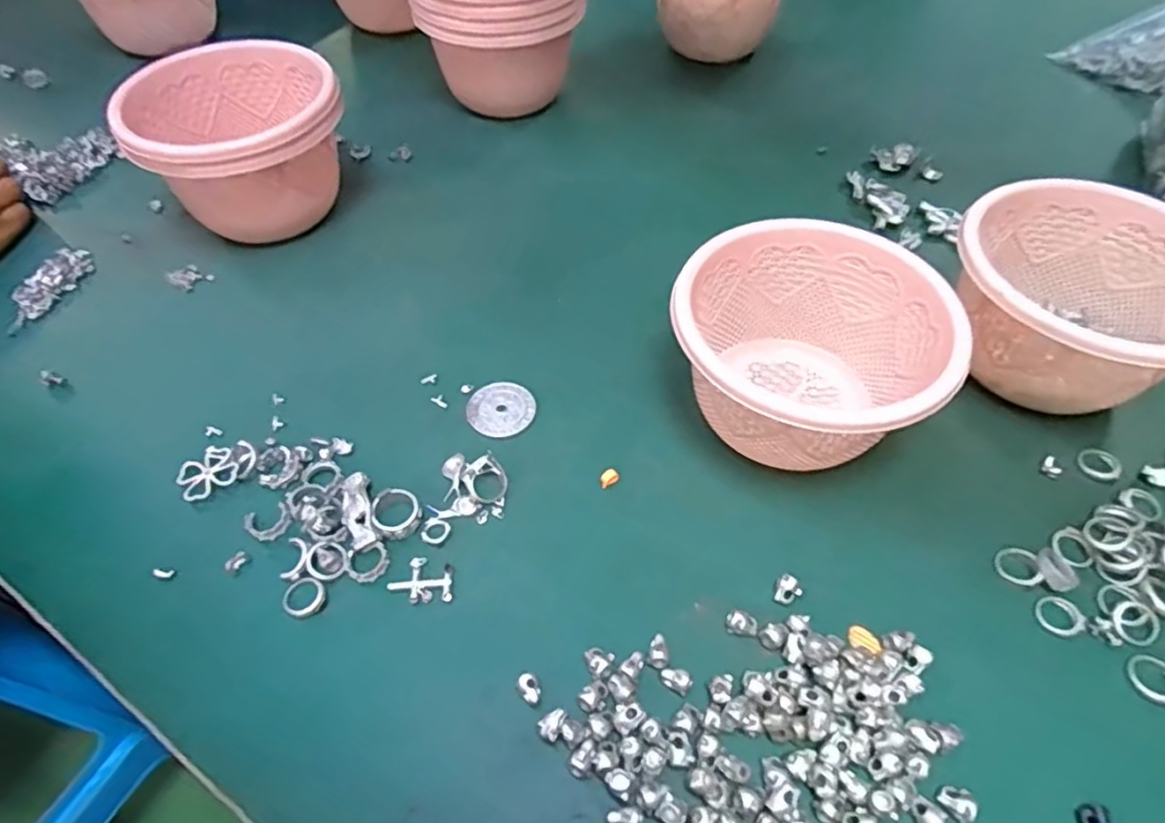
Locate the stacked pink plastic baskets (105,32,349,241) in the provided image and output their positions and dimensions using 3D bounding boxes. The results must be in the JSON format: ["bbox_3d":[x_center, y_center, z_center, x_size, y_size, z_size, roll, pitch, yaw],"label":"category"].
[{"bbox_3d":[-0.254,-0.196,0.513,0.140,0.102,0.131,-1,53,1],"label":"stacked pink plastic baskets"}]

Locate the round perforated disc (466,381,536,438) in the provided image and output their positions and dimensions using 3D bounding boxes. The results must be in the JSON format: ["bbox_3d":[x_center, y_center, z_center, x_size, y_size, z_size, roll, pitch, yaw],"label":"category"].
[{"bbox_3d":[-0.052,-0.002,0.428,0.039,0.004,0.042,-1,53,1],"label":"round perforated disc"}]

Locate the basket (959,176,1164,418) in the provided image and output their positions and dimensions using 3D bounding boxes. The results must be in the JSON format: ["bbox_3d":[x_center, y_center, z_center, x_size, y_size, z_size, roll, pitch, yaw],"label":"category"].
[{"bbox_3d":[0.298,-0.066,0.411,0.137,0.083,0.135,32,60,23],"label":"basket"}]

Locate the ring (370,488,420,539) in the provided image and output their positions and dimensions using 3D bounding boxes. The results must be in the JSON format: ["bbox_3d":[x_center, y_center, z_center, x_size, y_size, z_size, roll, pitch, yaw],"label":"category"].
[{"bbox_3d":[-0.103,0.056,0.374,0.026,0.007,0.030,-27,57,-18],"label":"ring"}]

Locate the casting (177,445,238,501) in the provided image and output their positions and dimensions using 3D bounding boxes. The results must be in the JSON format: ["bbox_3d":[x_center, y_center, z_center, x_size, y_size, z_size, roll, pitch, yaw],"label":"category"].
[{"bbox_3d":[-0.223,0.035,0.397,0.032,0.004,0.031,-31,58,-20],"label":"casting"}]

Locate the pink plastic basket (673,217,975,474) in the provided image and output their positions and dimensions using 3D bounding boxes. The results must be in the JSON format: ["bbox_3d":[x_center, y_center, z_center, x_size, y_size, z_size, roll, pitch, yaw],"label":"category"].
[{"bbox_3d":[0.129,-0.034,0.394,0.142,0.087,0.135,-1,53,1],"label":"pink plastic basket"}]

